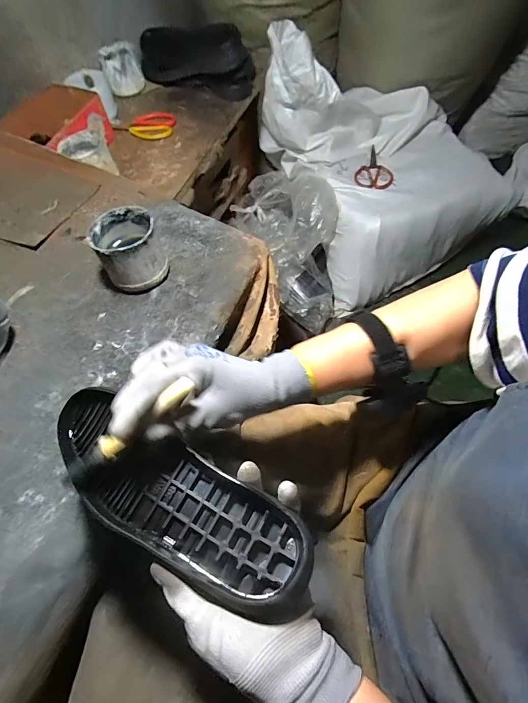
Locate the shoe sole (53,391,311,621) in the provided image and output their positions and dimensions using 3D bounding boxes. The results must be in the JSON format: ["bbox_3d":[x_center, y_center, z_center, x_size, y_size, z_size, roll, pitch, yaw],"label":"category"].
[{"bbox_3d":[-0.084,0.121,0.307,0.262,0.047,0.087,20,62,23],"label":"shoe sole"}]

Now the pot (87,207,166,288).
[{"bbox_3d":[-0.197,-0.148,0.523,0.085,0.087,0.095,-29,64,-12],"label":"pot"}]

